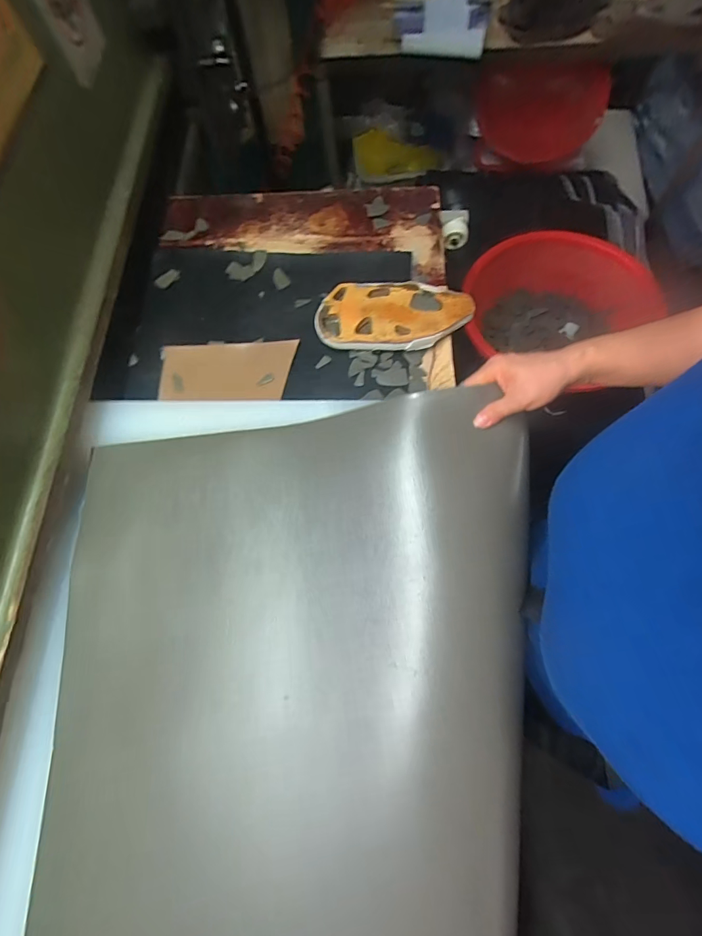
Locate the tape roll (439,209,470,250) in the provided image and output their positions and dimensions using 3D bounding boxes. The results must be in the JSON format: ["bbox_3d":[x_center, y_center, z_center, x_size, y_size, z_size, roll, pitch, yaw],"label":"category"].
[{"bbox_3d":[0.179,-0.412,0.731,0.052,0.048,0.038,-3,69,0],"label":"tape roll"}]

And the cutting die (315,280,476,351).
[{"bbox_3d":[0.061,-0.219,0.610,0.213,0.037,0.105,2,69,3],"label":"cutting die"}]

